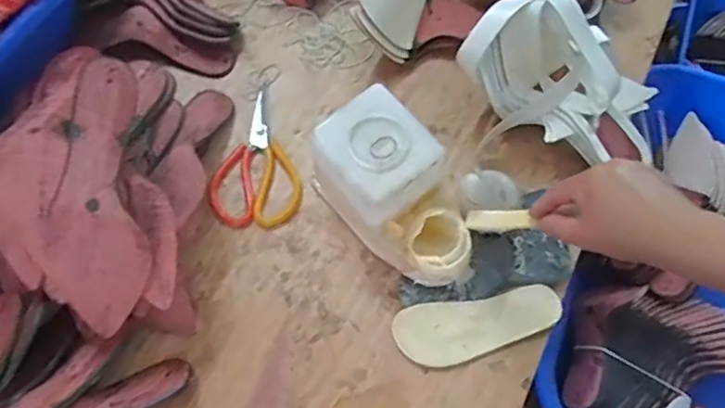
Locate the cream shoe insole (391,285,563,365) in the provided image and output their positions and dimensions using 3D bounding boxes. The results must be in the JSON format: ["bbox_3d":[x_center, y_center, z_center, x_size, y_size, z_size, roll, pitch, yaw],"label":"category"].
[{"bbox_3d":[0.127,0.132,0.640,0.182,0.013,0.064,-10,68,-3],"label":"cream shoe insole"}]

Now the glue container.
[{"bbox_3d":[0.046,-0.013,0.643,0.113,0.119,0.198,-40,73,-14],"label":"glue container"}]

